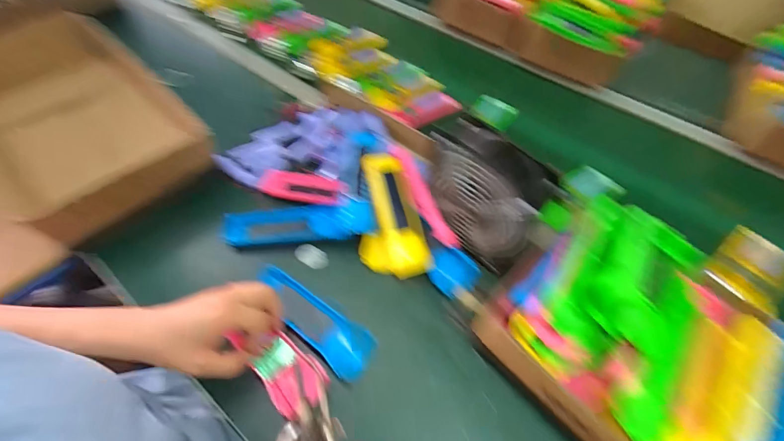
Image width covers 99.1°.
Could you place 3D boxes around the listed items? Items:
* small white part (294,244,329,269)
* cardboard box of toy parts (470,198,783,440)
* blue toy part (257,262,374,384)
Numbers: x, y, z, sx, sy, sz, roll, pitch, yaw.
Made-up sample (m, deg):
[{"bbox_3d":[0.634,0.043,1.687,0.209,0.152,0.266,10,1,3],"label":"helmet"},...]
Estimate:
[{"bbox_3d":[-0.105,0.047,0.441,0.046,0.010,0.024,24,56,12],"label":"small white part"},{"bbox_3d":[0.294,0.148,0.291,0.240,0.115,0.387,-32,62,-25],"label":"cardboard box of toy parts"},{"bbox_3d":[-0.093,0.113,0.377,0.164,0.027,0.048,31,57,17],"label":"blue toy part"}]

